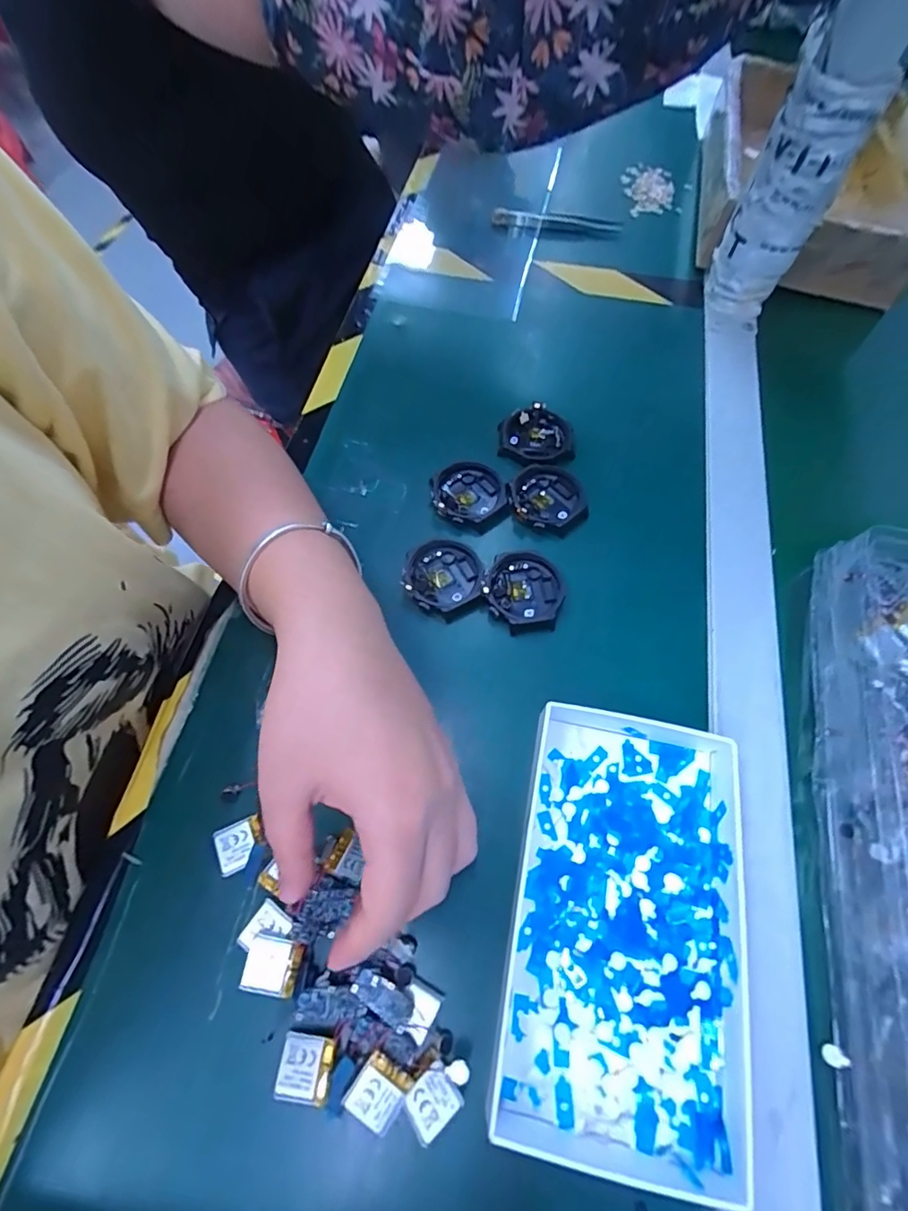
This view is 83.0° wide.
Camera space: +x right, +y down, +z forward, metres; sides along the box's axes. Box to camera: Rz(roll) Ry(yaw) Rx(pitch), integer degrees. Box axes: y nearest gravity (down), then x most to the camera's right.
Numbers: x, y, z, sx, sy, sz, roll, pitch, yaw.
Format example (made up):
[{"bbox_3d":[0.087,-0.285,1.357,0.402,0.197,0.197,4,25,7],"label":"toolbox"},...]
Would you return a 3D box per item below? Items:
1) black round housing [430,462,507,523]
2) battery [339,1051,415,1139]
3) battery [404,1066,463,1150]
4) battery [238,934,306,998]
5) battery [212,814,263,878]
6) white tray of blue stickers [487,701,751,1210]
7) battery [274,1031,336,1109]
[{"bbox_3d":[0.009,-0.077,0.355,0.051,0.012,0.045,25,67,10],"label":"black round housing"},{"bbox_3d":[-0.032,0.201,0.211,0.022,0.005,0.023,30,68,12],"label":"battery"},{"bbox_3d":[-0.009,0.205,0.211,0.021,0.004,0.017,-38,72,-17],"label":"battery"},{"bbox_3d":[-0.082,0.163,0.233,0.024,0.006,0.021,11,65,3],"label":"battery"},{"bbox_3d":[-0.107,0.119,0.256,0.022,0.004,0.022,-21,67,-11],"label":"battery"},{"bbox_3d":[0.081,0.144,0.239,0.100,0.021,0.181,12,66,4],"label":"white tray of blue stickers"},{"bbox_3d":[-0.063,0.195,0.216,0.023,0.007,0.022,7,65,2],"label":"battery"}]

